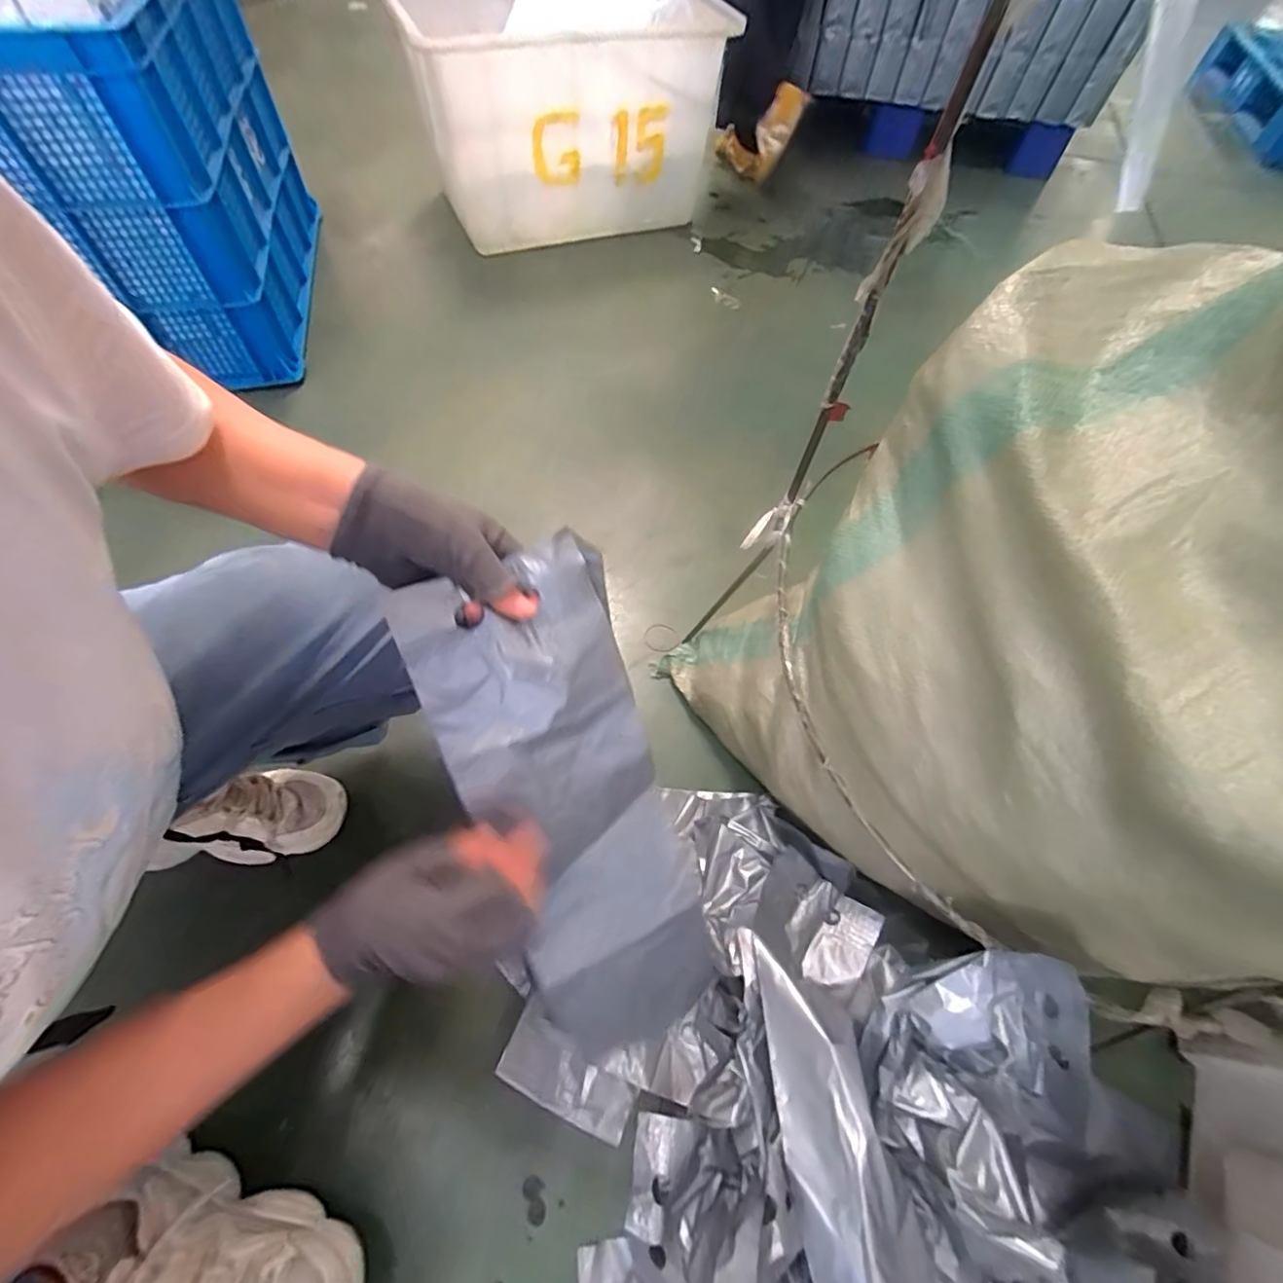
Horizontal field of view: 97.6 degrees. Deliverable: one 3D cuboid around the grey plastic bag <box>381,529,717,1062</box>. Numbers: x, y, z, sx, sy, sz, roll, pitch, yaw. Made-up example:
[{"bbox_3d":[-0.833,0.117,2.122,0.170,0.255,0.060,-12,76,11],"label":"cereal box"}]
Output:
[{"bbox_3d":[-0.047,0.138,0.428,0.141,0.024,0.405,-21,107,-16],"label":"grey plastic bag"}]

